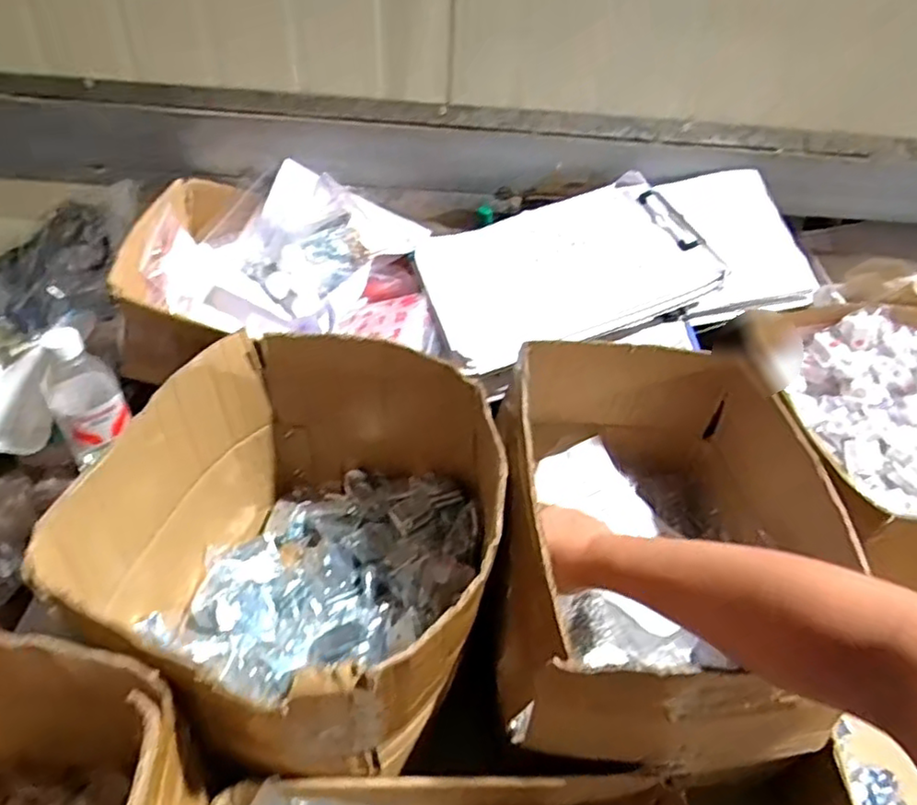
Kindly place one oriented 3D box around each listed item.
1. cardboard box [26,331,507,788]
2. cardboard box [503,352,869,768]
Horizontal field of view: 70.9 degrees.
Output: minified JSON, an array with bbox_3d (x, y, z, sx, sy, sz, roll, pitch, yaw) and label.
[{"bbox_3d":[-0.124,0.133,0.566,0.311,0.236,0.348,10,43,6],"label":"cardboard box"},{"bbox_3d":[0.166,0.114,0.578,0.249,0.188,0.362,3,42,-1],"label":"cardboard box"}]

